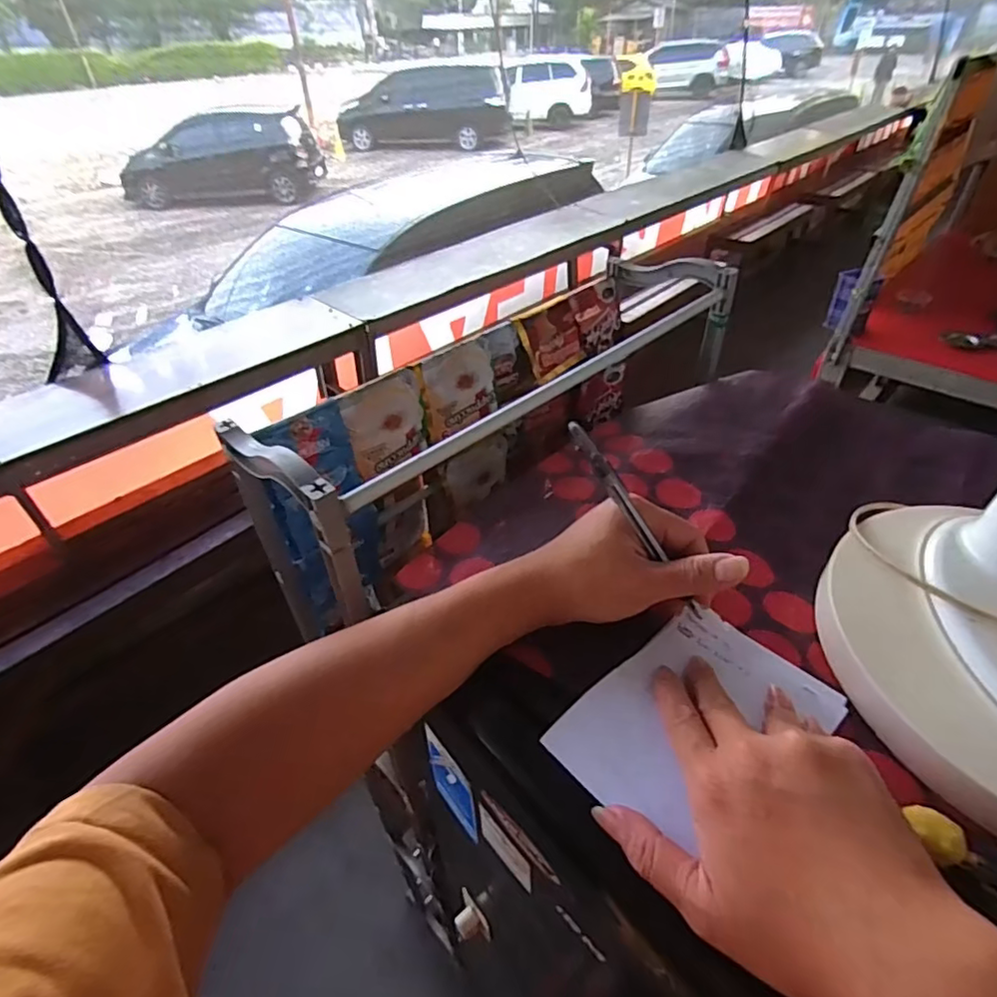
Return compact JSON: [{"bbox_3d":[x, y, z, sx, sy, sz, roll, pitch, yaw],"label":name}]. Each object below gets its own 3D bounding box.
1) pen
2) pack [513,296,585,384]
[{"bbox_3d":[0.089,0.018,0.349,0.010,0.162,0.010,-19,27,39],"label":"pen"},{"bbox_3d":[0.062,-0.177,0.621,0.080,0.071,0.008,-34,18,-31],"label":"pack"}]

